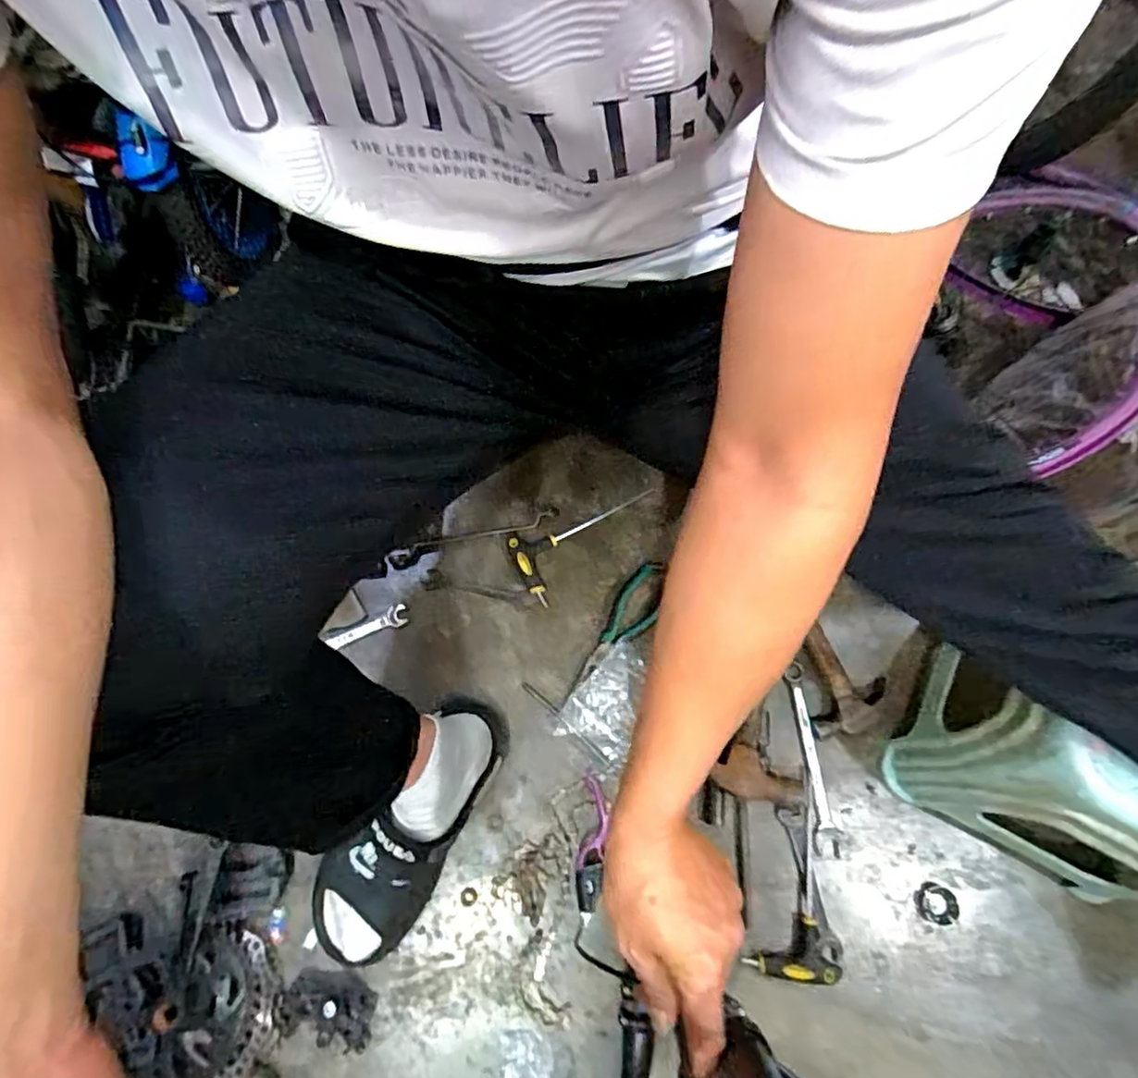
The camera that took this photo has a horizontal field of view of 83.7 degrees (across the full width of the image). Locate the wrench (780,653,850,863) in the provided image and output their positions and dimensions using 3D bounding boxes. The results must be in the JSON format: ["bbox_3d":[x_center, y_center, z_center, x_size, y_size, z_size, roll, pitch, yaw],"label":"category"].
[{"bbox_3d":[0.281,0.253,0.739,0.036,0.014,0.215,-8,72,-5],"label":"wrench"}]

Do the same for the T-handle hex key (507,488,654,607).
[{"bbox_3d":[0.028,0.008,0.802,0.196,0.024,0.103,-17,73,-8],"label":"T-handle hex key"}]

